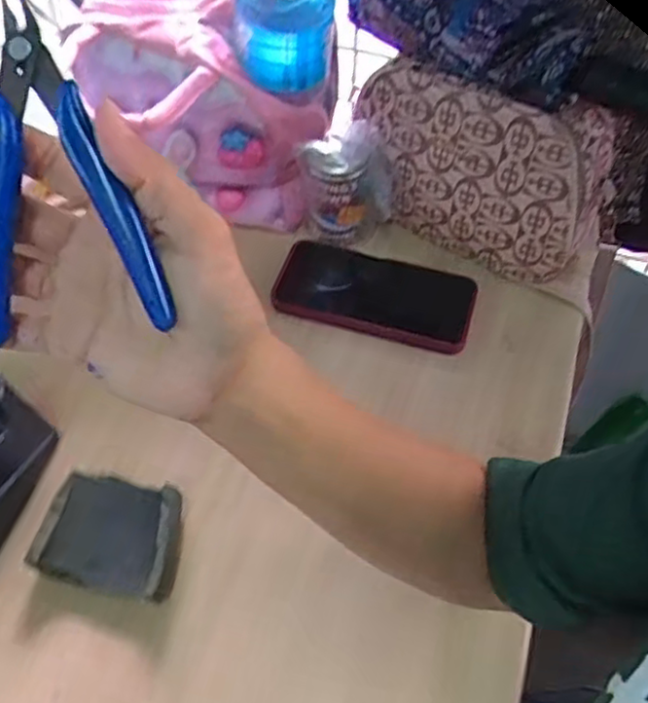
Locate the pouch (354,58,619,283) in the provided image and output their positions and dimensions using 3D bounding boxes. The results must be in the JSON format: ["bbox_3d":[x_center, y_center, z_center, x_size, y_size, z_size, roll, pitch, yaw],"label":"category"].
[{"bbox_3d":[0.127,-0.151,0.572,0.193,0.142,0.048,25,47,18],"label":"pouch"}]

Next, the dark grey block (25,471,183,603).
[{"bbox_3d":[-0.136,0.120,0.452,0.092,0.029,0.067,12,56,7],"label":"dark grey block"}]

